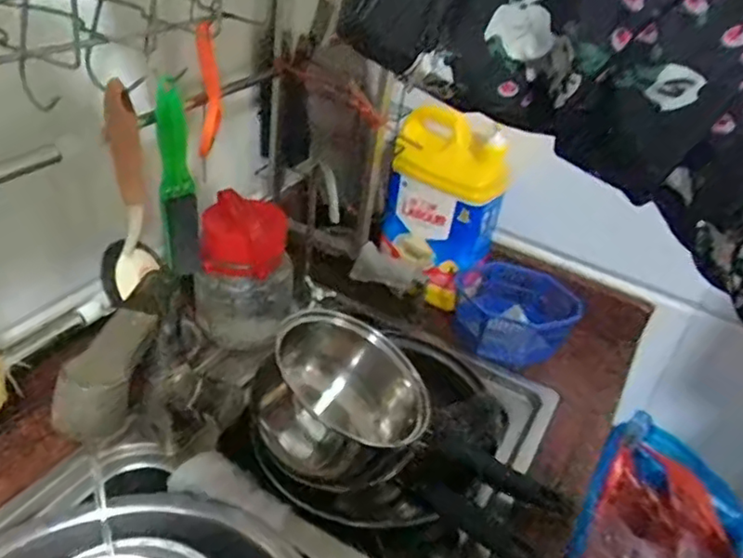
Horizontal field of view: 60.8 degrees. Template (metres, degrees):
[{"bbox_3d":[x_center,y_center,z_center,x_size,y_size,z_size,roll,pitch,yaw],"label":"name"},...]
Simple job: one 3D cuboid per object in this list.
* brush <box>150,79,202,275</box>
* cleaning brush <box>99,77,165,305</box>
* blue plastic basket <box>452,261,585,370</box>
[{"bbox_3d":[-0.200,-0.100,0.659,0.038,0.213,0.021,0,36,-10],"label":"brush"},{"bbox_3d":[-0.236,-0.082,0.602,0.056,0.204,0.056,-9,38,-22],"label":"cleaning brush"},{"bbox_3d":[0.191,0.050,0.856,0.157,0.083,0.115,17,36,14],"label":"blue plastic basket"}]

